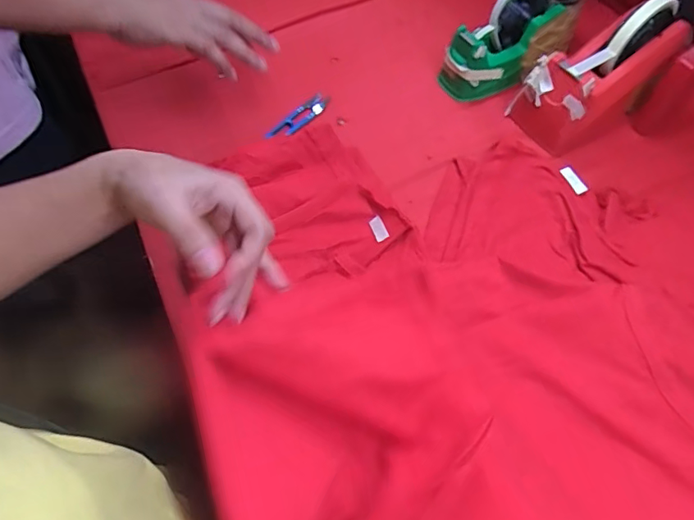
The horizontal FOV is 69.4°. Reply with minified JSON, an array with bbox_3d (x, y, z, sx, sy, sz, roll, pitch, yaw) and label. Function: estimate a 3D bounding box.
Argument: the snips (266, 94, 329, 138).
[{"bbox_3d":[-0.053,-0.169,0.585,0.091,0.019,0.022,-38,67,-17],"label":"snips"}]

